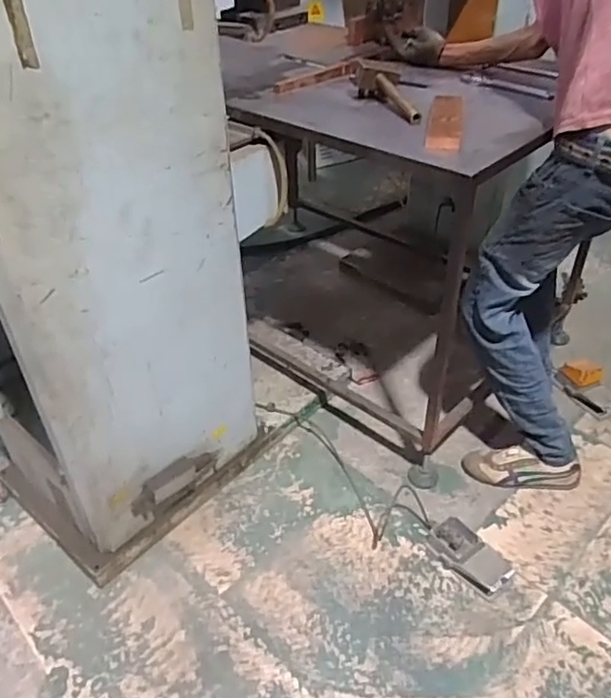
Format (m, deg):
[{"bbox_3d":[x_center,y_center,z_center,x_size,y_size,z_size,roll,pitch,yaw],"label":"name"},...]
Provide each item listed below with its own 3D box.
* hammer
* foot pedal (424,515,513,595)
[{"bbox_3d":[0.187,-0.558,1.328,0.079,0.070,0.262,-15,52,-15],"label":"hammer"},{"bbox_3d":[0.360,0.457,1.343,0.098,0.045,0.197,-29,44,-29],"label":"foot pedal"}]

